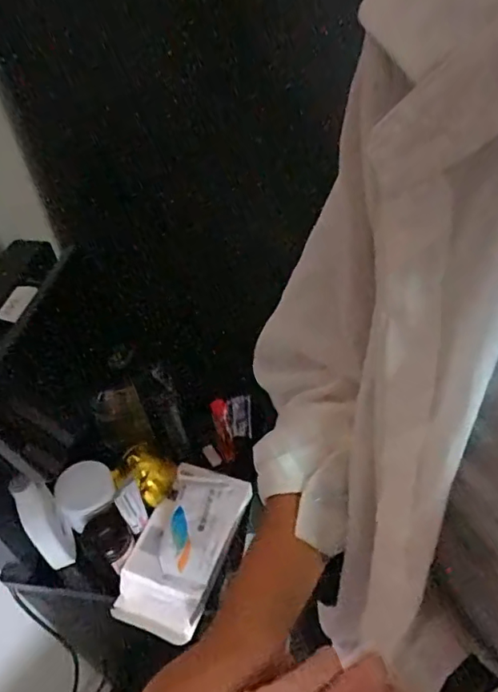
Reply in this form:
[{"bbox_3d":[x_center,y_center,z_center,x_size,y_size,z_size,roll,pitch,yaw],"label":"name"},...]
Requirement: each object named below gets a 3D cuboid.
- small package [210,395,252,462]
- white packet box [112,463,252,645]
[{"bbox_3d":[-0.021,0.126,0.843,0.064,0.098,0.011,-18,16,-25],"label":"small package"},{"bbox_3d":[-0.083,0.259,0.691,0.114,0.062,0.209,17,49,22],"label":"white packet box"}]

